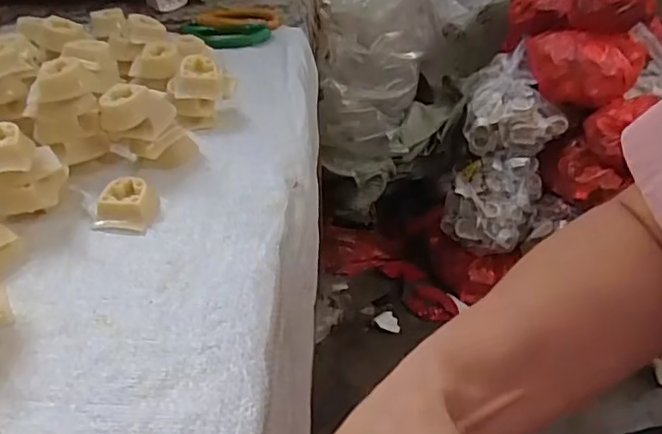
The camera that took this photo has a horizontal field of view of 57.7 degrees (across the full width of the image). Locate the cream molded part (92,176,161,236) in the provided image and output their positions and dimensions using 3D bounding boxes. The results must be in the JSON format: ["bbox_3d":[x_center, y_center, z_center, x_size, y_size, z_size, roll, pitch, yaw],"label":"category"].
[{"bbox_3d":[-0.140,-0.009,0.412,0.038,0.018,0.042,0,39,3],"label":"cream molded part"}]

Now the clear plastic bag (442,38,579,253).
[{"bbox_3d":[0.367,-0.148,1.242,0.225,0.429,0.130,5,-5,8],"label":"clear plastic bag"}]

